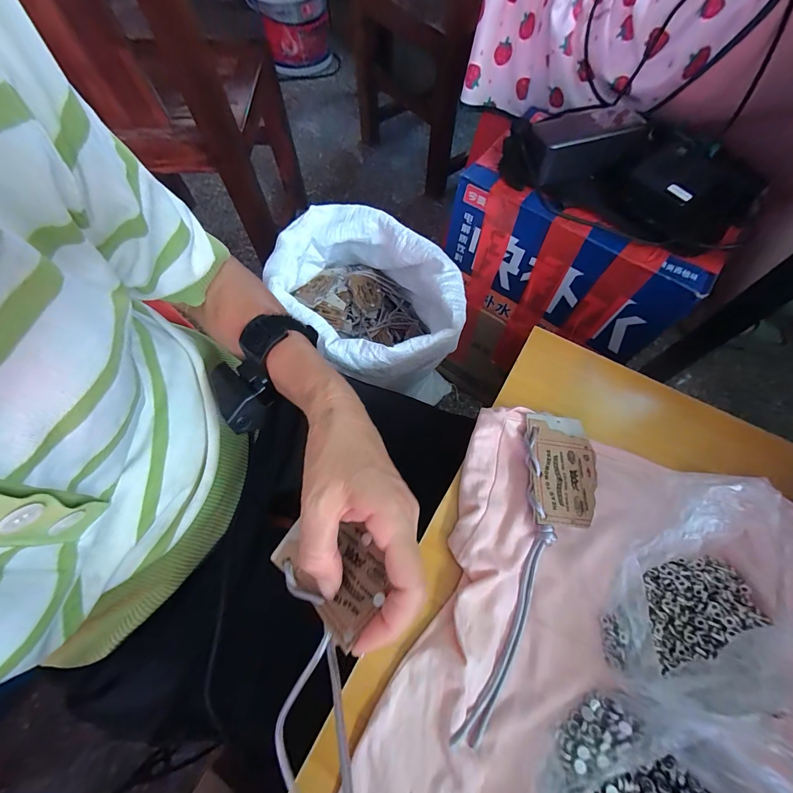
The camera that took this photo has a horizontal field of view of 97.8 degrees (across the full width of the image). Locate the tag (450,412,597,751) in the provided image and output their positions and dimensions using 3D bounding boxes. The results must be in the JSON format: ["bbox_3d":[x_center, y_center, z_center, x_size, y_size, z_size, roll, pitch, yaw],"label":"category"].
[{"bbox_3d":[0.100,0.115,0.245,0.060,0.017,0.225,20,67,9],"label":"tag"}]

